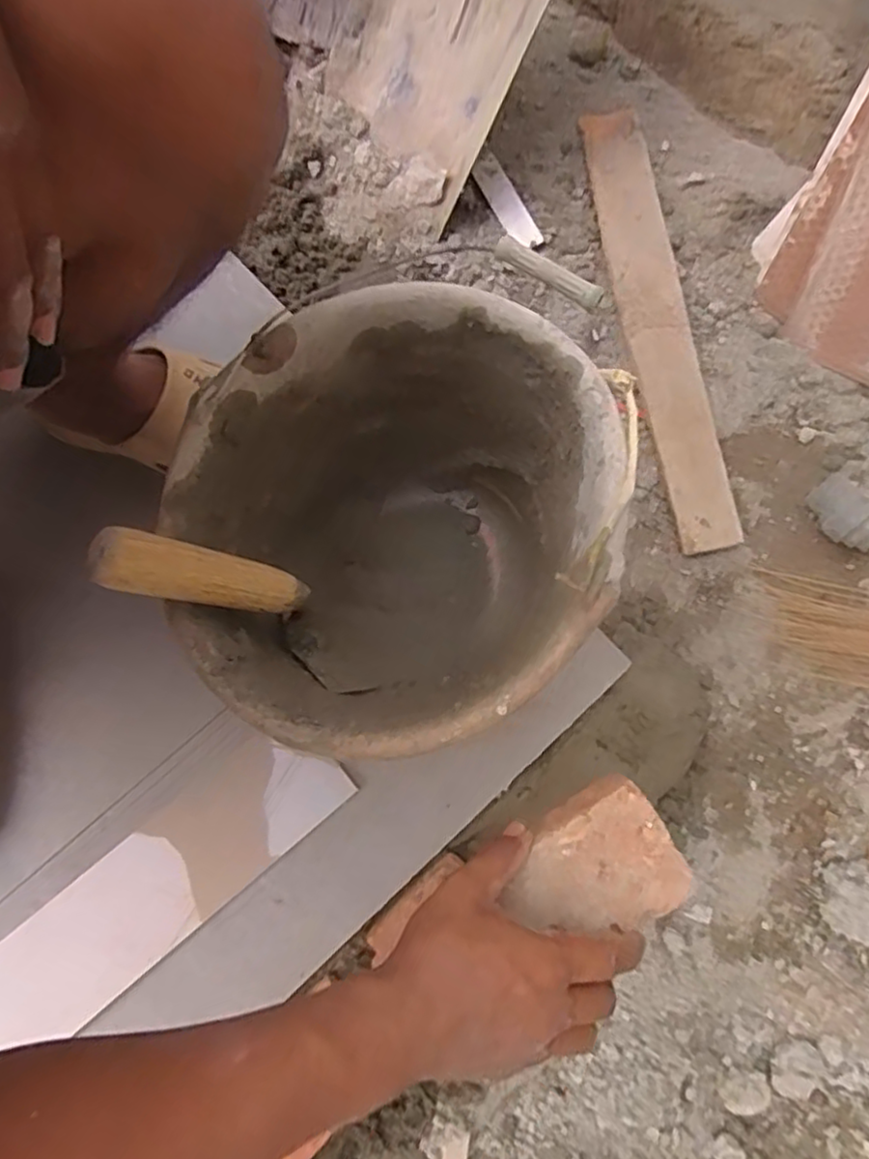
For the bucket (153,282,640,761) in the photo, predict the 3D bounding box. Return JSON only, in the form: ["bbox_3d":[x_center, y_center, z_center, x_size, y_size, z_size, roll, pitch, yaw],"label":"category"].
[{"bbox_3d":[-0.025,-0.023,0.470,0.253,0.209,0.278,0,76,-1],"label":"bucket"}]

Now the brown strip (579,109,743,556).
[{"bbox_3d":[0.230,-0.269,0.686,0.067,0.016,0.493,-11,80,6],"label":"brown strip"}]

